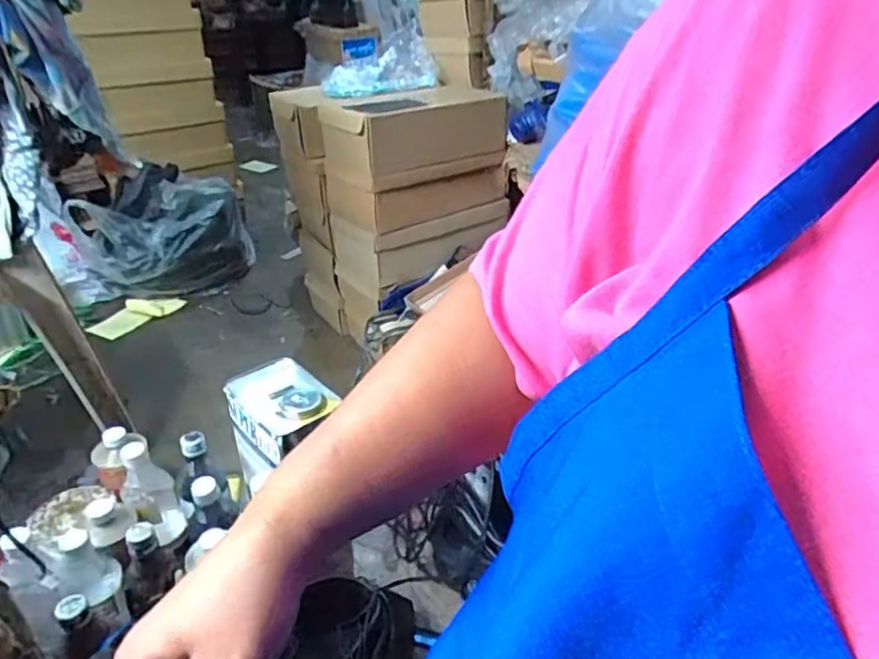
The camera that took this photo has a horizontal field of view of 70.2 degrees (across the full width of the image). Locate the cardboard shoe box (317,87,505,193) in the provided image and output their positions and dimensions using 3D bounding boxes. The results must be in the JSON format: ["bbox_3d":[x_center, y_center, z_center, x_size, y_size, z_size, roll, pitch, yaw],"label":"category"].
[{"bbox_3d":[-0.063,-0.377,1.198,0.380,0.120,0.204,-23,39,-33],"label":"cardboard shoe box"}]

